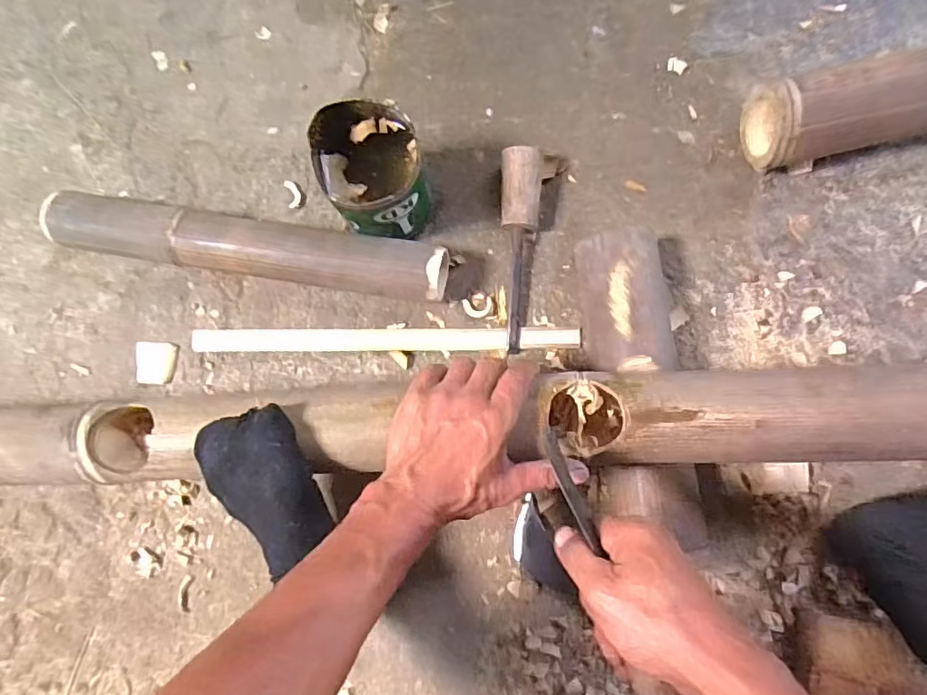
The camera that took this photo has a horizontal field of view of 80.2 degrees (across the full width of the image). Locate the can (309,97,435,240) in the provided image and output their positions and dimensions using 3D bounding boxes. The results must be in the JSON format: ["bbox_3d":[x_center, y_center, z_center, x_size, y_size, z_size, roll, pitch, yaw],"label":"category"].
[{"bbox_3d":[-0.084,-0.165,0.534,0.095,0.109,0.106,-16,82,5],"label":"can"}]

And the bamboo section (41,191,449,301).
[{"bbox_3d":[-0.226,-0.102,0.570,0.425,0.062,0.062,9,85,8],"label":"bamboo section"}]

